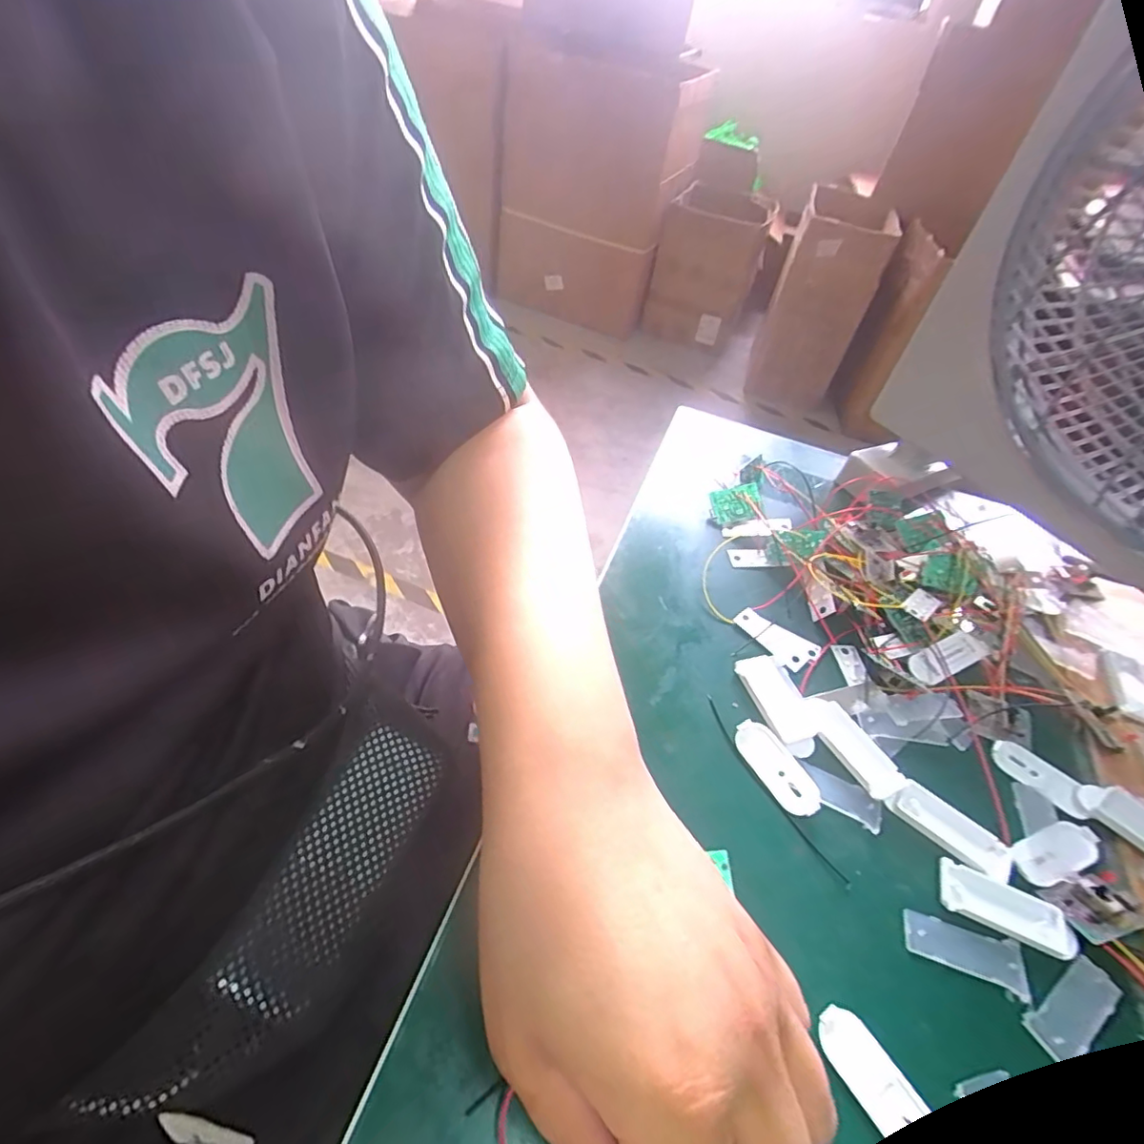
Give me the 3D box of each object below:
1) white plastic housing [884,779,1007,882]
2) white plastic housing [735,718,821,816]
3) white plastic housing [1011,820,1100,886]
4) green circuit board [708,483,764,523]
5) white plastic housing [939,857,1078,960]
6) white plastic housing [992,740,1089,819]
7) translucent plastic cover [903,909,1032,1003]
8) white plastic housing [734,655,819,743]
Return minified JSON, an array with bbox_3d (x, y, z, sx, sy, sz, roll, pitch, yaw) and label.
[{"bbox_3d":[0.181,0.122,0.282,0.056,0.006,0.022,35,50,21],"label":"white plastic housing"},{"bbox_3d":[0.102,0.097,0.294,0.020,0.008,0.050,-21,55,-28],"label":"white plastic housing"},{"bbox_3d":[0.234,0.135,0.285,0.051,0.006,0.021,-11,50,-20],"label":"white plastic housing"},{"bbox_3d":[0.117,-0.049,0.424,0.034,0.005,0.027,-10,71,17],"label":"green circuit board"},{"bbox_3d":[0.193,0.148,0.261,0.056,0.004,0.022,20,47,8],"label":"white plastic housing"},{"bbox_3d":[0.246,0.108,0.312,0.017,0.007,0.046,-32,60,-34],"label":"white plastic housing"},{"bbox_3d":[0.166,0.159,0.248,0.048,0.004,0.020,16,46,3],"label":"translucent plastic cover"},{"bbox_3d":[0.111,0.067,0.323,0.027,0.005,0.051,-7,49,-18],"label":"white plastic housing"}]

